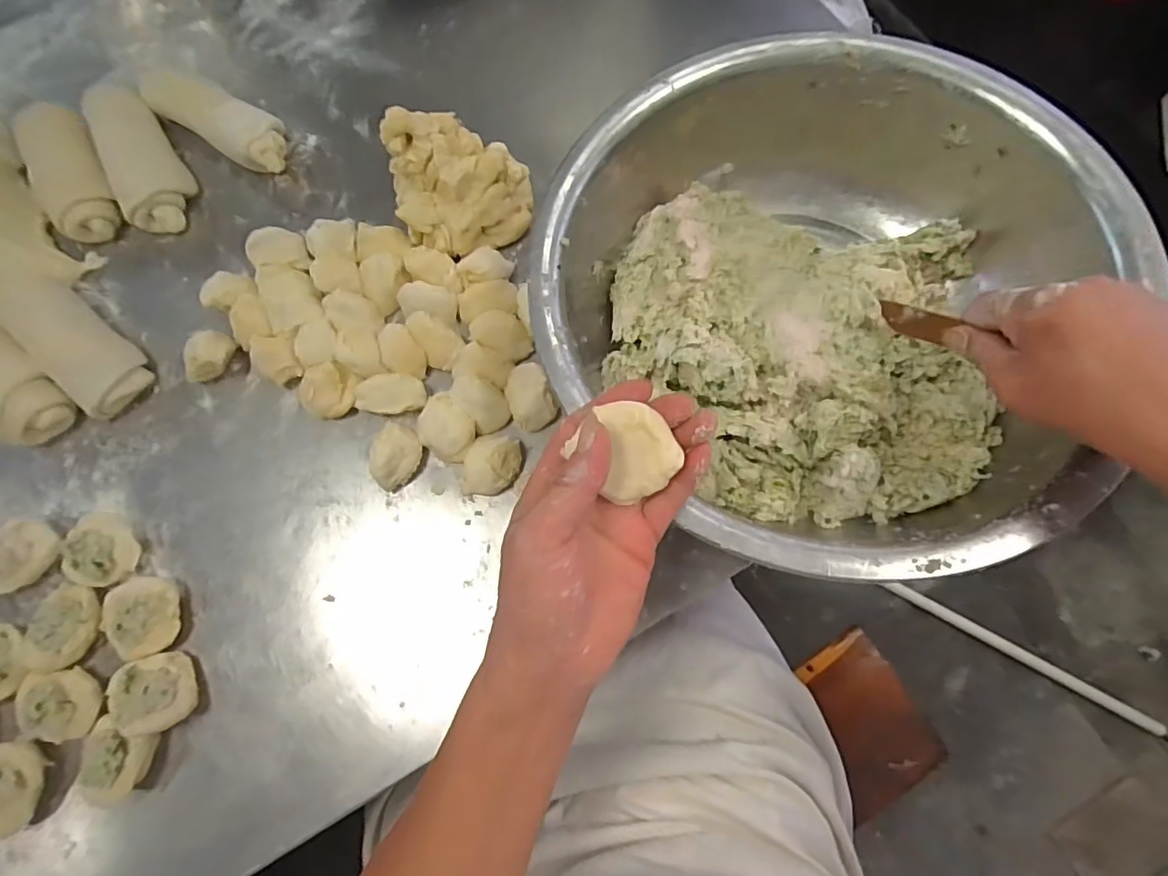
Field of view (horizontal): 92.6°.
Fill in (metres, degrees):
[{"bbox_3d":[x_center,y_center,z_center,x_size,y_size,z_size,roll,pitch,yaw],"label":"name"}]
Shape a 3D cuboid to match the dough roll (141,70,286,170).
[{"bbox_3d":[-0.347,-0.304,0.528,0.162,0.039,0.054,27,77,8],"label":"dough roll"}]

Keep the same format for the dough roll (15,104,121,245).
[{"bbox_3d":[-0.484,-0.248,0.526,0.059,0.047,0.143,-26,77,-5],"label":"dough roll"}]

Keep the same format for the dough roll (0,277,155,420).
[{"bbox_3d":[-0.455,-0.087,0.487,0.150,0.060,0.063,41,80,11],"label":"dough roll"}]

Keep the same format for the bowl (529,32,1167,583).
[{"bbox_3d":[0.155,-0.098,0.410,0.358,0.113,0.371,0,75,1],"label":"bowl"}]

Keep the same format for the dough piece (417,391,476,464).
[{"bbox_3d":[-0.112,-0.008,0.456,0.055,0.021,0.044,40,79,11],"label":"dough piece"}]

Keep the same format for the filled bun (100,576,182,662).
[{"bbox_3d":[-0.339,0.138,0.430,0.054,0.027,0.056,0,75,1],"label":"filled bun"}]

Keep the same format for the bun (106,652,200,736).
[{"bbox_3d":[-0.310,0.185,0.405,0.042,0.037,0.050,-23,75,-5],"label":"bun"}]

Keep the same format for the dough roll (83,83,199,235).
[{"bbox_3d":[-0.417,-0.267,0.526,0.061,0.038,0.154,-26,76,-6],"label":"dough roll"}]

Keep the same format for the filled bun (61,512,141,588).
[{"bbox_3d":[-0.385,0.089,0.448,0.044,0.035,0.058,-4,75,0],"label":"filled bun"}]

